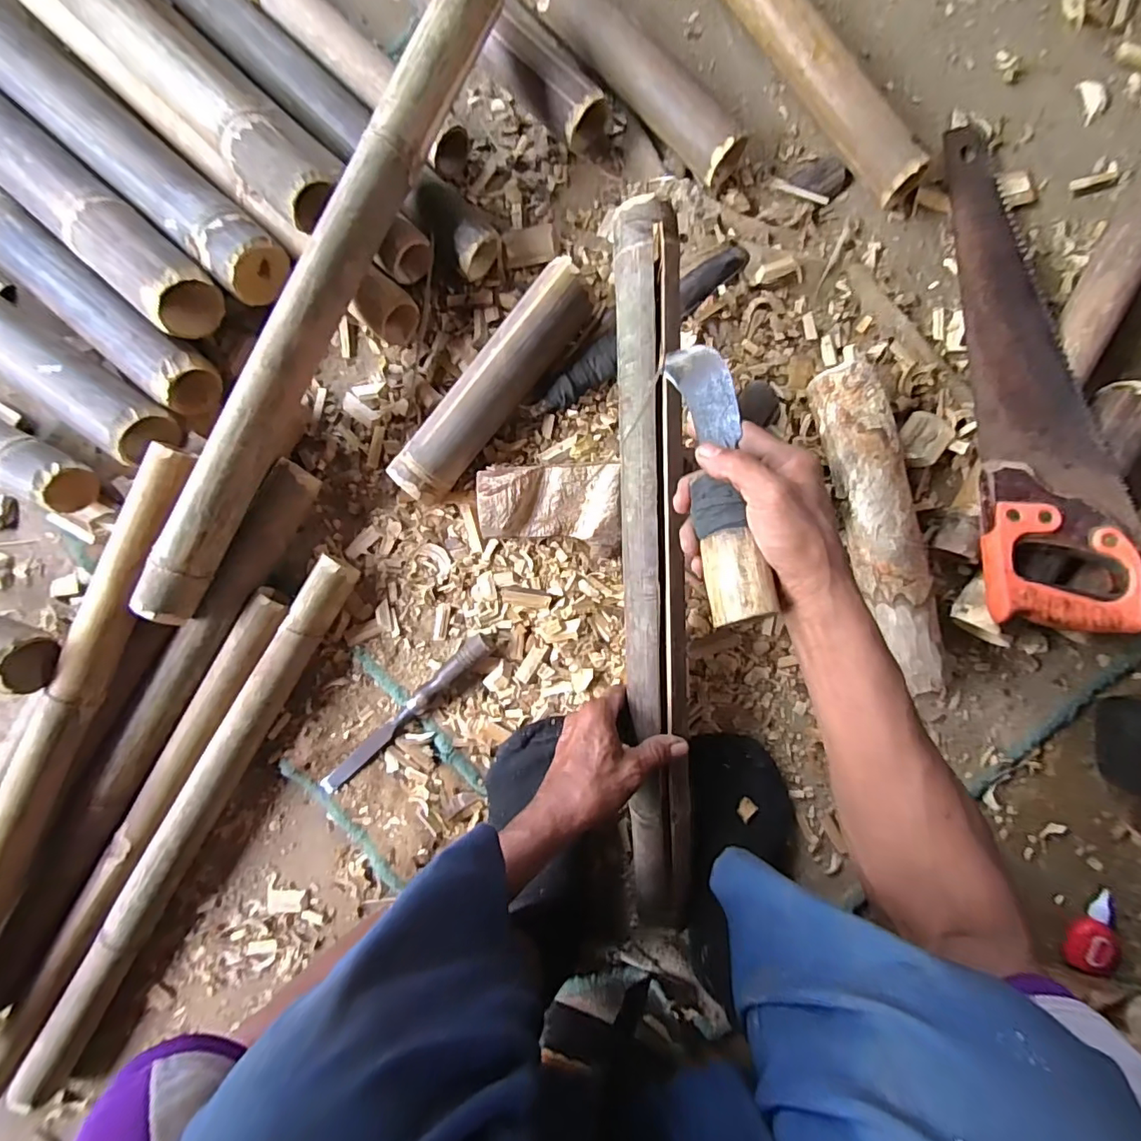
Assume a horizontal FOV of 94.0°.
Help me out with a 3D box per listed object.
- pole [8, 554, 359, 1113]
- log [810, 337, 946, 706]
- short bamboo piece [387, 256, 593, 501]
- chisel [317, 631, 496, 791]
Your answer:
[{"bbox_3d":[-0.403,0.270,0.565,0.048,0.050,0.642,30,91,4],"label":"pole"},{"bbox_3d":[0.298,-0.041,0.519,0.058,0.059,0.320,-13,88,3],"label":"log"},{"bbox_3d":[-0.077,-0.184,0.541,0.060,0.061,0.270,38,91,4],"label":"short bamboo piece"},{"bbox_3d":[-0.174,0.155,0.563,0.241,0.024,0.024,-43,87,2],"label":"chisel"}]

